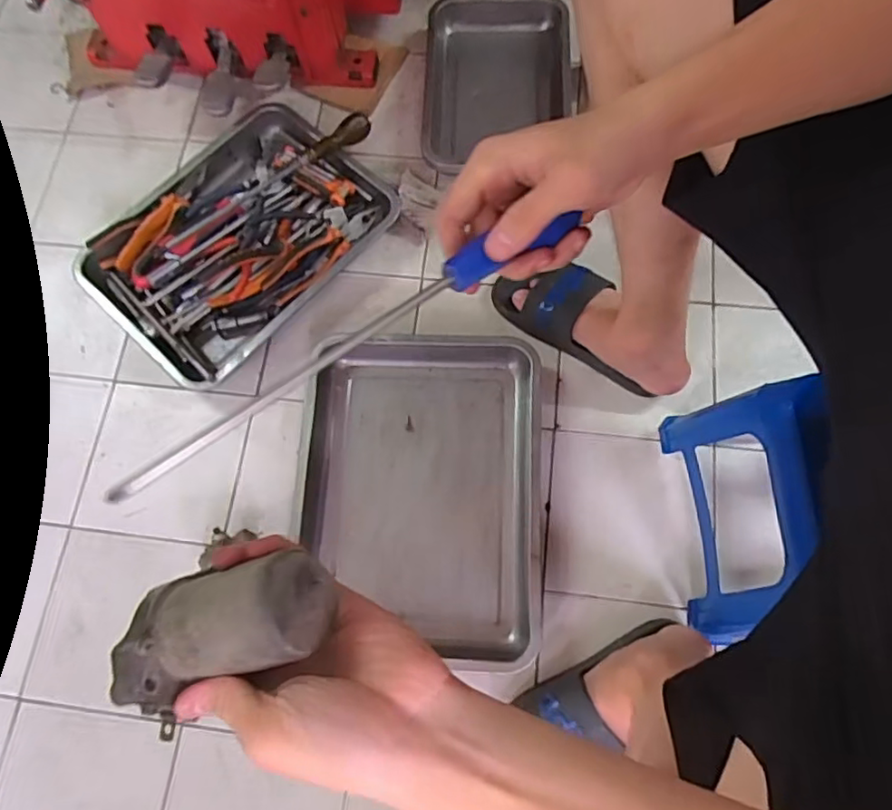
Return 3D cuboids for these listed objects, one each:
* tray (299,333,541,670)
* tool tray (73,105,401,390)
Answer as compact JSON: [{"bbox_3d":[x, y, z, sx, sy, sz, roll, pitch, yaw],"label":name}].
[{"bbox_3d":[-0.032,0.098,0.725,0.297,0.046,0.373,1,74,2],"label":"tray"},{"bbox_3d":[-0.273,-0.240,0.813,0.273,0.067,0.406,43,80,12],"label":"tool tray"}]

